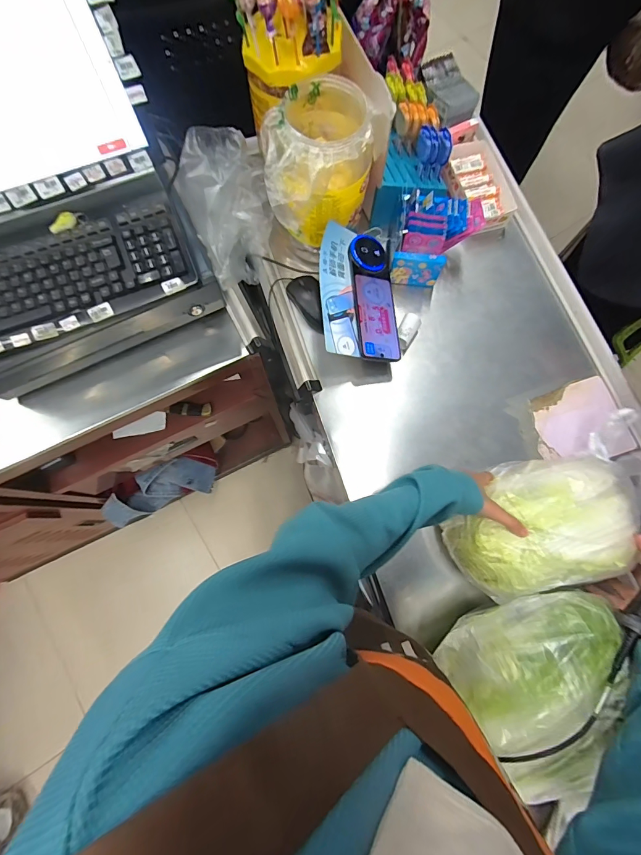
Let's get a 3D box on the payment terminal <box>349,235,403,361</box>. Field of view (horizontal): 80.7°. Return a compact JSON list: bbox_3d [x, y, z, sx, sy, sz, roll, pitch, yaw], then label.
[{"bbox_3d":[0.089,-0.226,0.648,0.073,0.026,0.243,0,74,-19],"label":"payment terminal"}]

